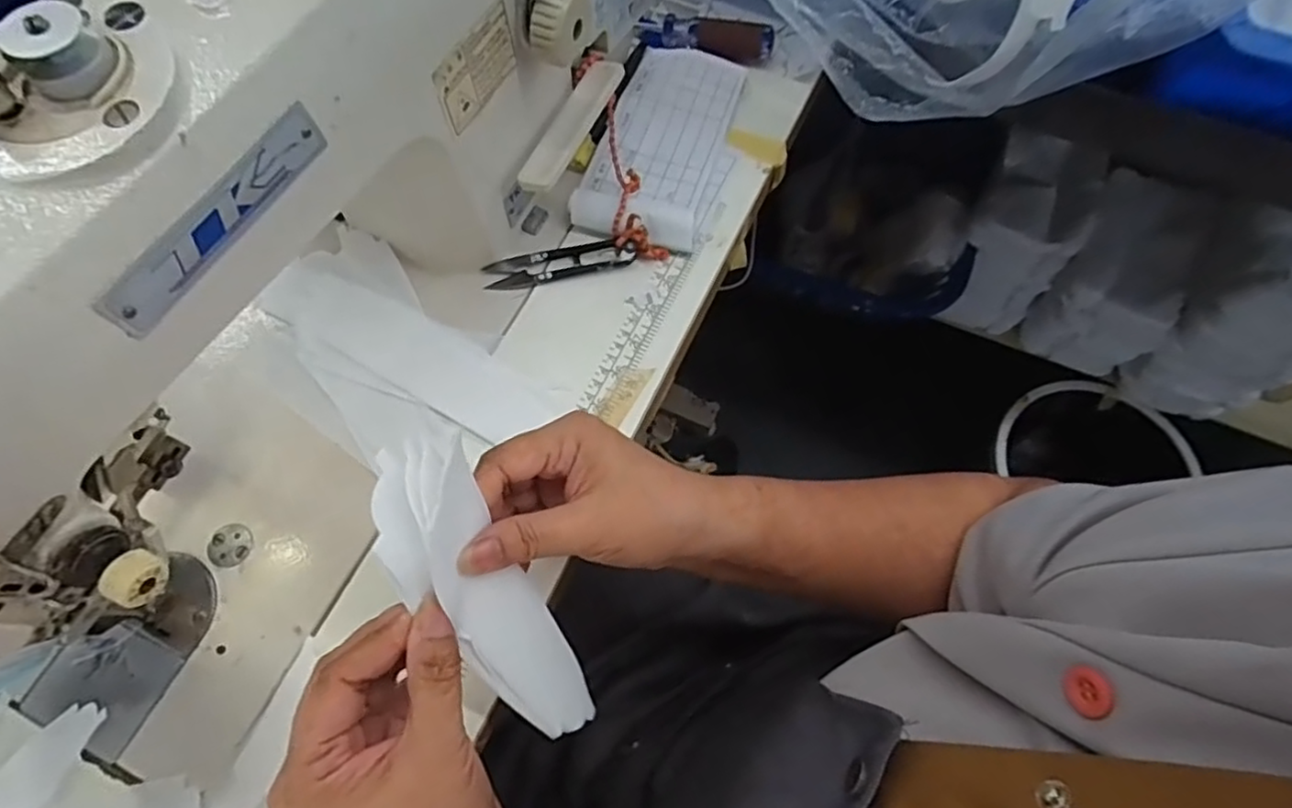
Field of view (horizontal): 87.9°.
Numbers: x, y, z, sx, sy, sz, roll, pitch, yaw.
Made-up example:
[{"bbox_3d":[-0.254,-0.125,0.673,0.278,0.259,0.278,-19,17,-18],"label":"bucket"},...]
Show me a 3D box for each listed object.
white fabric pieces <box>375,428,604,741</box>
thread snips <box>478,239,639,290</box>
[{"bbox_3d":[-0.067,0.091,0.300,0.044,0.179,0.034,-30,36,-12],"label":"white fabric pieces"},{"bbox_3d":[-0.059,-0.096,0.453,0.098,0.010,0.024,-11,68,-5],"label":"thread snips"}]

